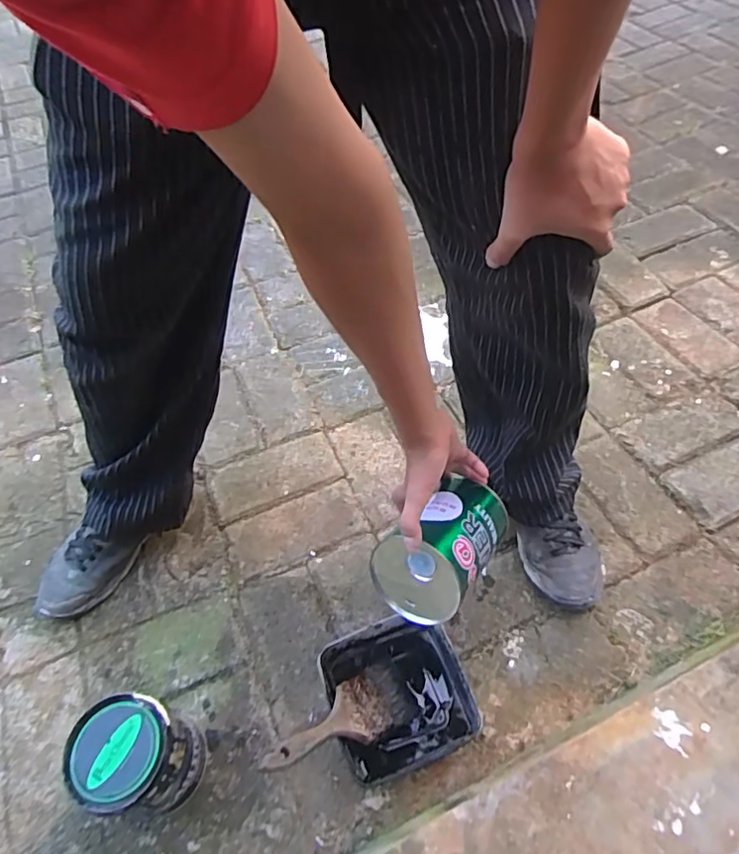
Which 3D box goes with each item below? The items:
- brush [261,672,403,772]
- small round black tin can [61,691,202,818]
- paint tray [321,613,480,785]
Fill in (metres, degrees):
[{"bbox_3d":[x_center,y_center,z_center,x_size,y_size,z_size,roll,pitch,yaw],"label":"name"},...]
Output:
[{"bbox_3d":[-0.039,0.332,0.636,0.181,0.015,0.068,-9,46,-41],"label":"brush"},{"bbox_3d":[-0.247,0.364,0.626,0.104,0.135,0.102,0,55,0],"label":"small round black tin can"},{"bbox_3d":[0.034,0.322,0.696,0.156,0.053,0.155,-19,54,-9],"label":"paint tray"}]

